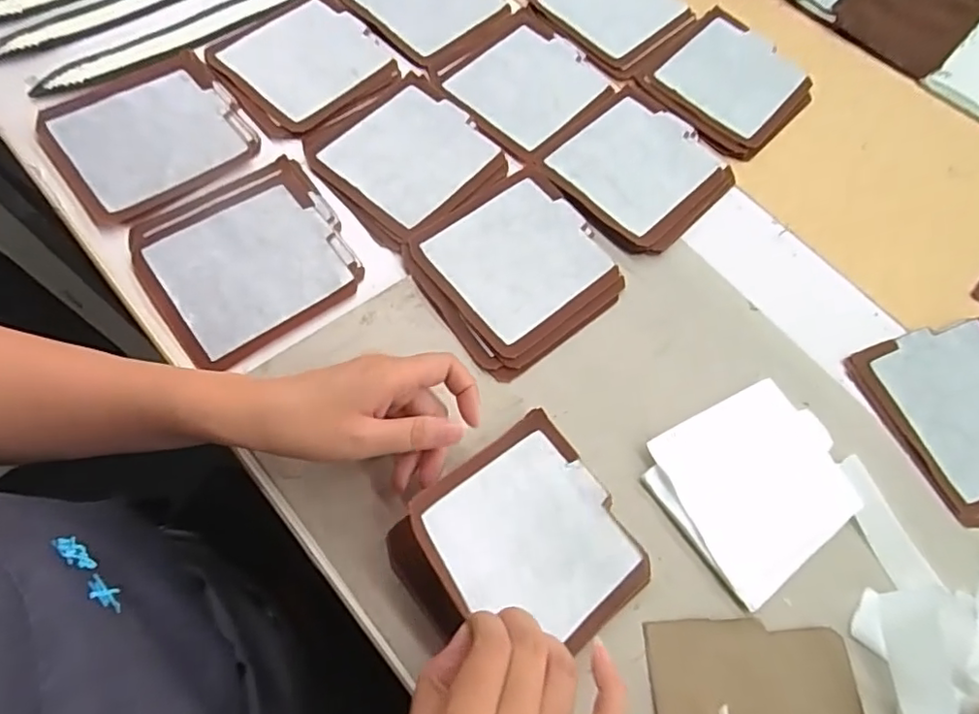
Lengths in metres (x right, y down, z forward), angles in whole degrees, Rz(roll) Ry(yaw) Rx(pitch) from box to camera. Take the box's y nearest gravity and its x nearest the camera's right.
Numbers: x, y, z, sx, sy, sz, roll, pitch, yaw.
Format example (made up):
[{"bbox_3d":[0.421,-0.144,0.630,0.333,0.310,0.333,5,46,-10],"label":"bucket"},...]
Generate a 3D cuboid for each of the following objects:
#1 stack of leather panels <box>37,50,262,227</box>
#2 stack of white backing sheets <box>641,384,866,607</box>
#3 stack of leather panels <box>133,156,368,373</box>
[{"bbox_3d":[-0.279,-0.183,0.482,0.141,0.010,0.136,-34,74,-21],"label":"stack of leather panels"},{"bbox_3d":[0.184,0.084,0.405,0.129,0.004,0.113,-32,74,-16],"label":"stack of white backing sheets"},{"bbox_3d":[-0.182,-0.074,0.447,0.143,0.015,0.146,-34,74,-17],"label":"stack of leather panels"}]

